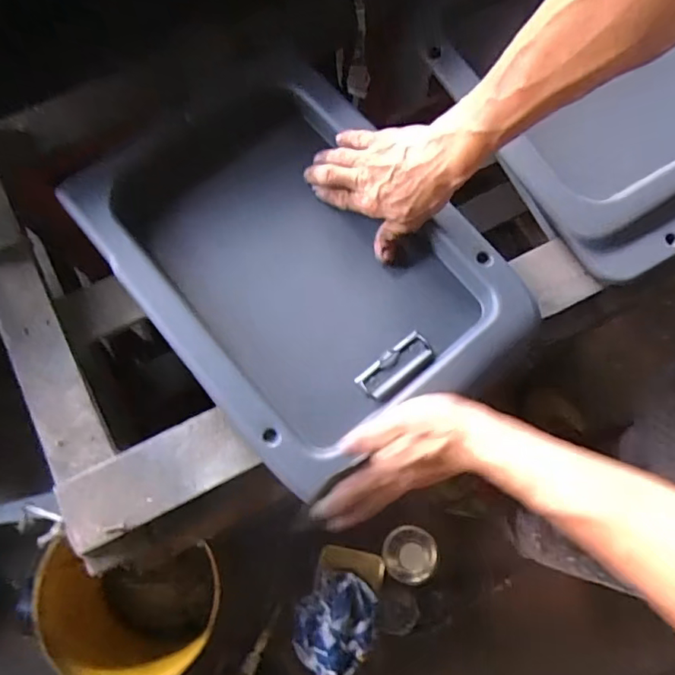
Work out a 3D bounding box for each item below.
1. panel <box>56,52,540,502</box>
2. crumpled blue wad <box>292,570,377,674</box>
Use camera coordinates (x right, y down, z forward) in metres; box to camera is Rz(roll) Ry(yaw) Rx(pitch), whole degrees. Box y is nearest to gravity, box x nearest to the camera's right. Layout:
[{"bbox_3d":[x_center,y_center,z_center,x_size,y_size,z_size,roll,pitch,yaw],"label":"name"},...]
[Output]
[{"bbox_3d":[-0.037,-0.076,0.527,0.284,0.058,0.401,-39,76,-13],"label":"panel"},{"bbox_3d":[-0.002,0.450,0.854,0.119,0.052,0.144,39,79,9],"label":"crumpled blue wad"}]

